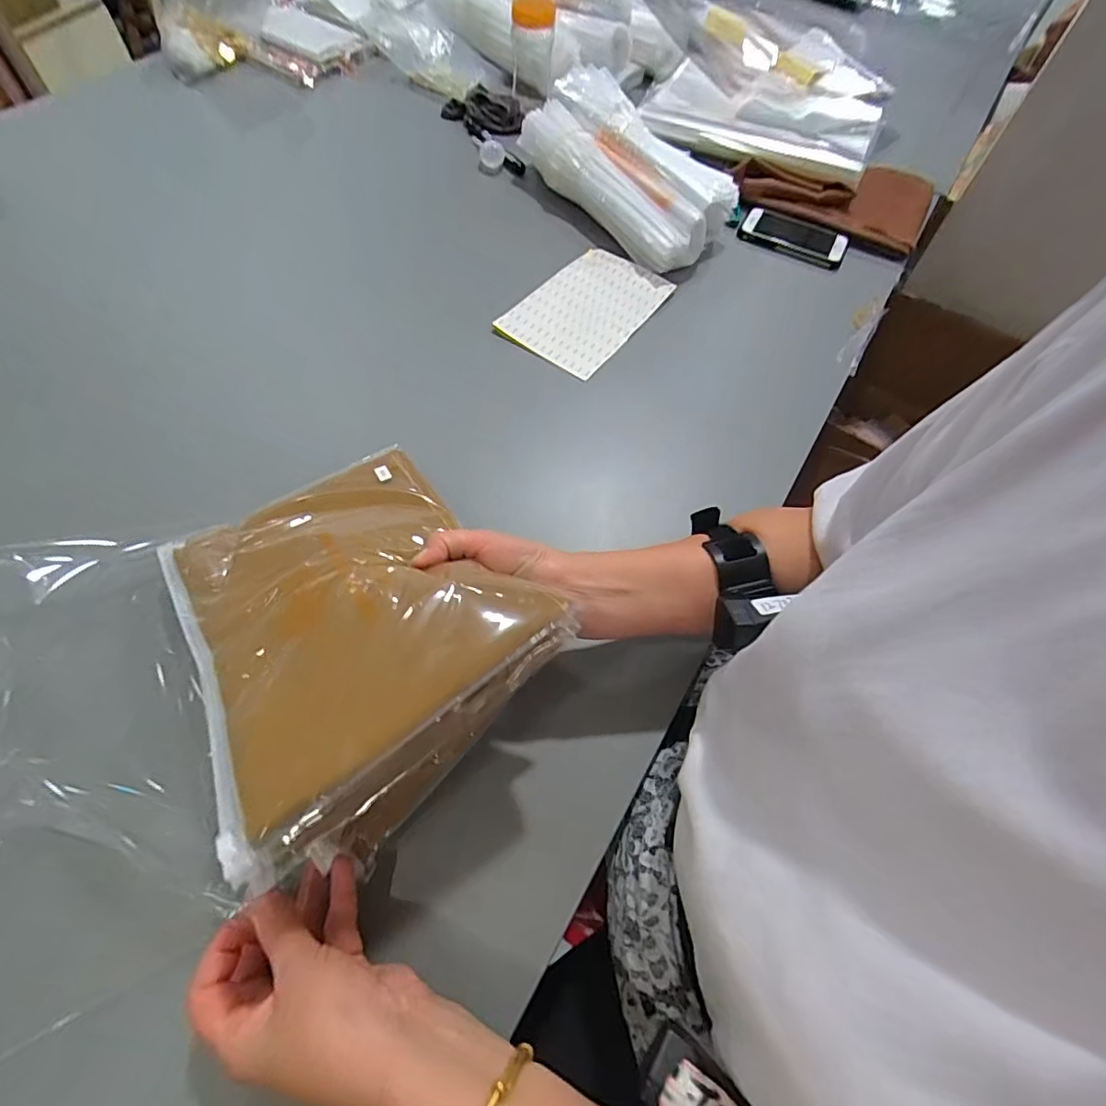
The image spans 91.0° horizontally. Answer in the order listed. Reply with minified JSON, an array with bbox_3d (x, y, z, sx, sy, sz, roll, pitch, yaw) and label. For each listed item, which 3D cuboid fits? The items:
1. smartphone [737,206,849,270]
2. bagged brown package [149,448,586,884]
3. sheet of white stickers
[{"bbox_3d":[0.328,-0.433,0.743,0.143,0.013,0.071,25,62,10],"label":"smartphone"},{"bbox_3d":[-0.136,0.029,0.353,0.192,0.021,0.301,-33,47,-17],"label":"bagged brown package"},{"bbox_3d":[0.042,-0.290,0.644,0.124,0.011,0.203,38,70,10],"label":"sheet of white stickers"}]

